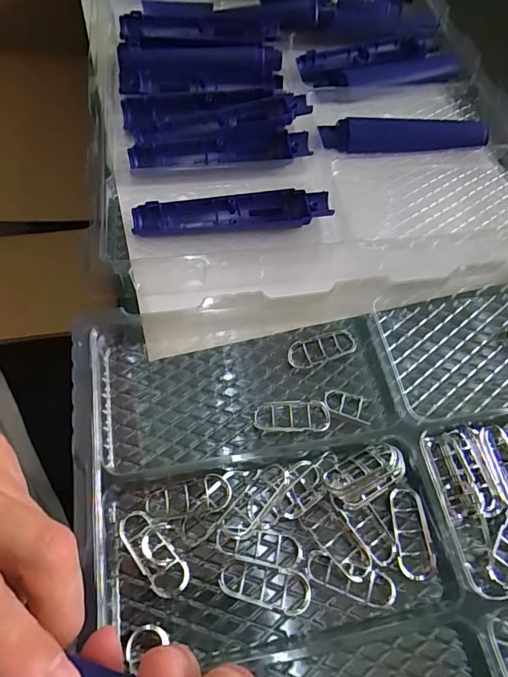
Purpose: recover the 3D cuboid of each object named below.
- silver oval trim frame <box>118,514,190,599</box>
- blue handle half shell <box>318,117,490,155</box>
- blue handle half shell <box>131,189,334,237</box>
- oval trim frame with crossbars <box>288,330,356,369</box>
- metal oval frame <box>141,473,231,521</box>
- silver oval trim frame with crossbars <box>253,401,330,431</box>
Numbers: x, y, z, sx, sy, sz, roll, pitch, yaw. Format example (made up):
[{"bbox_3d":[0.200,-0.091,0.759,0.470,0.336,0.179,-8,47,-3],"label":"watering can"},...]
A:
[{"bbox_3d":[-0.060,0.127,0.263,0.021,0.007,0.052,-38,70,-21],"label":"silver oval trim frame"},{"bbox_3d":[0.152,-0.208,0.453,0.166,0.015,0.047,1,61,-3],"label":"blue handle half shell"},{"bbox_3d":[-0.019,-0.108,0.380,0.166,0.014,0.033,-4,62,-5],"label":"blue handle half shell"},{"bbox_3d":[0.051,0.008,0.333,0.054,0.010,0.019,-15,63,-11],"label":"oval trim frame with crossbars"},{"bbox_3d":[-0.041,0.098,0.275,0.053,0.010,0.022,-7,62,-7],"label":"metal oval frame"},{"bbox_3d":[0.026,0.054,0.307,0.051,0.010,0.022,0,61,-3],"label":"silver oval trim frame with crossbars"}]

